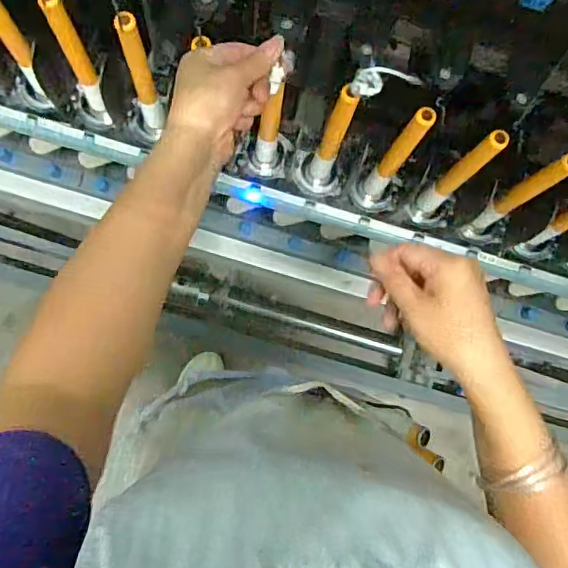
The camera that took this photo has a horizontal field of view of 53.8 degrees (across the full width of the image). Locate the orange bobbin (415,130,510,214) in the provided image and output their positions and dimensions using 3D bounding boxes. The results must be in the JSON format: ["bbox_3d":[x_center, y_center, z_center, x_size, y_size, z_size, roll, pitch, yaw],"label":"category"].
[{"bbox_3d":[0.187,-0.115,0.602,0.028,0.194,0.023,-37,86,-9],"label":"orange bobbin"}]

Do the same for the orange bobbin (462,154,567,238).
[{"bbox_3d":[0.251,-0.090,0.615,0.024,0.220,0.025,-32,85,-9],"label":"orange bobbin"}]

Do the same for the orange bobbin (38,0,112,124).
[{"bbox_3d":[-0.212,-0.225,0.581,0.023,0.198,0.029,-27,85,-8],"label":"orange bobbin"}]

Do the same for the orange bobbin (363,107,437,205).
[{"bbox_3d":[0.119,-0.132,0.601,0.023,0.211,0.029,38,80,1],"label":"orange bobbin"}]

